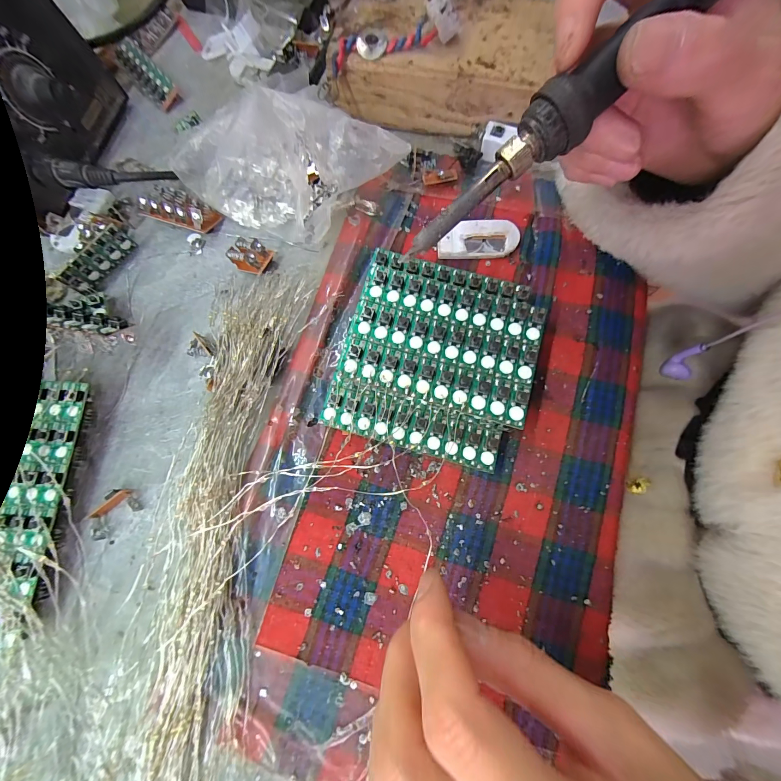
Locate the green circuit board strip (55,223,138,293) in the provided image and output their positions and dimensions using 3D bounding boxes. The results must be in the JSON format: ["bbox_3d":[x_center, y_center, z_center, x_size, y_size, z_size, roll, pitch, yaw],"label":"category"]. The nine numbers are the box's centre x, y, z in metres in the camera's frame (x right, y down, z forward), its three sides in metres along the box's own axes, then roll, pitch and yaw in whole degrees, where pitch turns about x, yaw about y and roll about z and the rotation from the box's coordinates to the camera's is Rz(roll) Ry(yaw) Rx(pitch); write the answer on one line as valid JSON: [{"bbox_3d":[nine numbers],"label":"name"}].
[{"bbox_3d":[-0.184,-0.082,0.210,0.010,0.022,0.045,34,78,8],"label":"green circuit board strip"}]

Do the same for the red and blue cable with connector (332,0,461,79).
[{"bbox_3d":[0.001,-0.220,0.201,0.078,0.024,0.020,-10,76,-1],"label":"red and blue cable with connector"}]

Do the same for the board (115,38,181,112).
[{"bbox_3d":[-0.186,-0.241,0.254,0.019,0.006,0.070,-41,79,-10],"label":"board"}]

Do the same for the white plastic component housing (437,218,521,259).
[{"bbox_3d":[0.056,-0.097,0.214,0.050,0.005,0.024,-4,91,1],"label":"white plastic component housing"}]

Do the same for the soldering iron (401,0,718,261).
[{"bbox_3d":[0.087,-0.118,0.110,0.203,0.015,0.018,-38,77,14],"label":"soldering iron"}]

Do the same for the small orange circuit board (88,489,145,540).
[{"bbox_3d":[-0.151,0.065,0.180,0.025,0.008,0.017,-40,79,-10],"label":"small orange circuit board"}]

